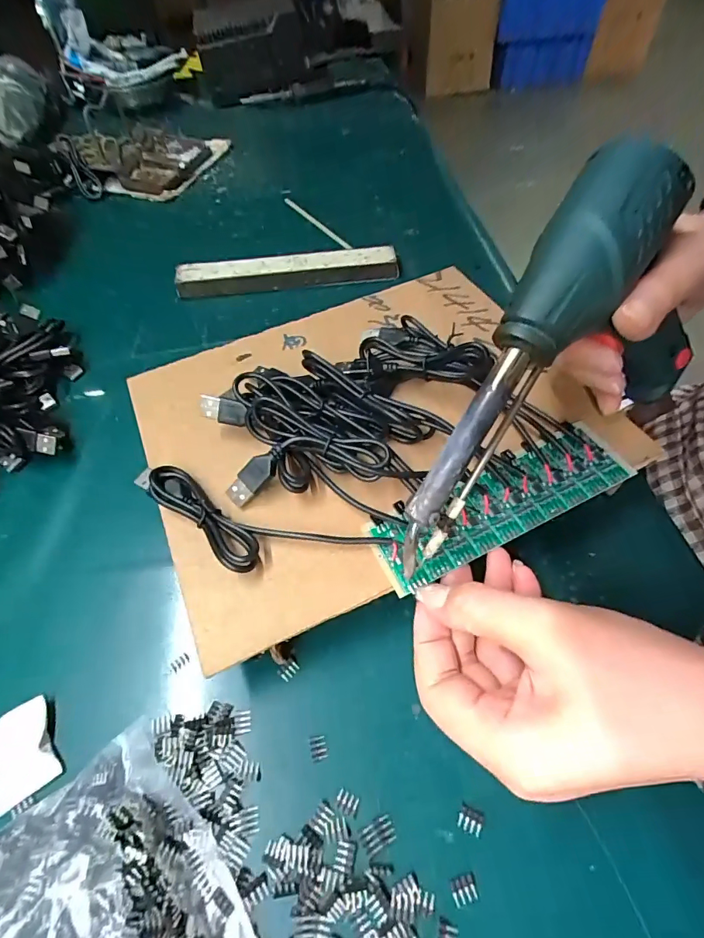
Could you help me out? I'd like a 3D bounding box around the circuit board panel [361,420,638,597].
[{"bbox_3d":[0.077,0.014,0.227,0.141,0.008,0.041,-25,57,-12],"label":"circuit board panel"}]

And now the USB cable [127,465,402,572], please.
[{"bbox_3d":[-0.053,0.032,0.223,0.135,0.012,0.041,18,58,14],"label":"USB cable"}]

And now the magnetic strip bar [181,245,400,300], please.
[{"bbox_3d":[-0.058,-0.177,0.402,0.193,0.028,0.021,-5,54,-1],"label":"magnetic strip bar"}]

